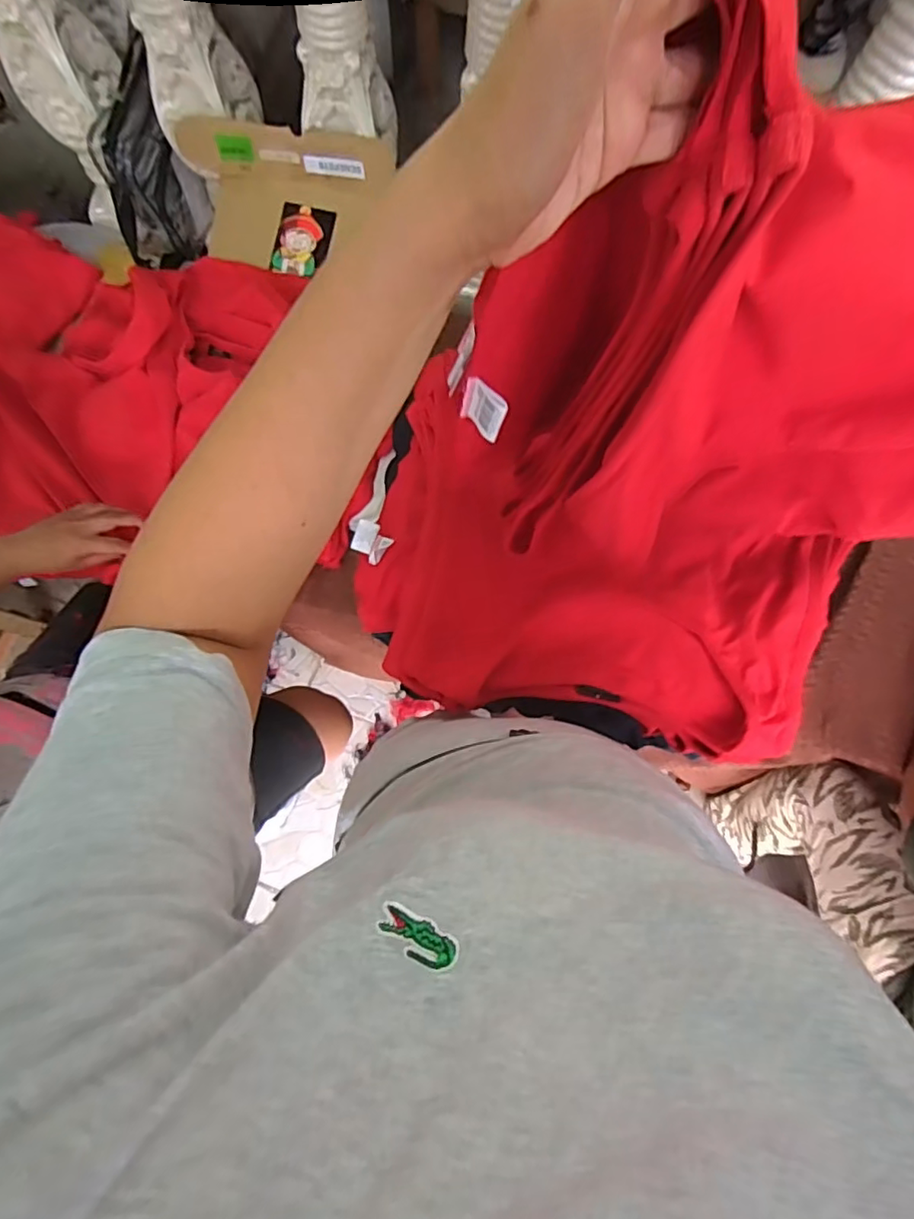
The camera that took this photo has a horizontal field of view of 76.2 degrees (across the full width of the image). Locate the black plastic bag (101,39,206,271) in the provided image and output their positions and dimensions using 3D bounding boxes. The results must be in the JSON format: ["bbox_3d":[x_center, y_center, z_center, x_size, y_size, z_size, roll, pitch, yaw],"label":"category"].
[{"bbox_3d":[-0.465,-0.651,0.861,0.101,0.237,0.110,22,52,4],"label":"black plastic bag"}]

